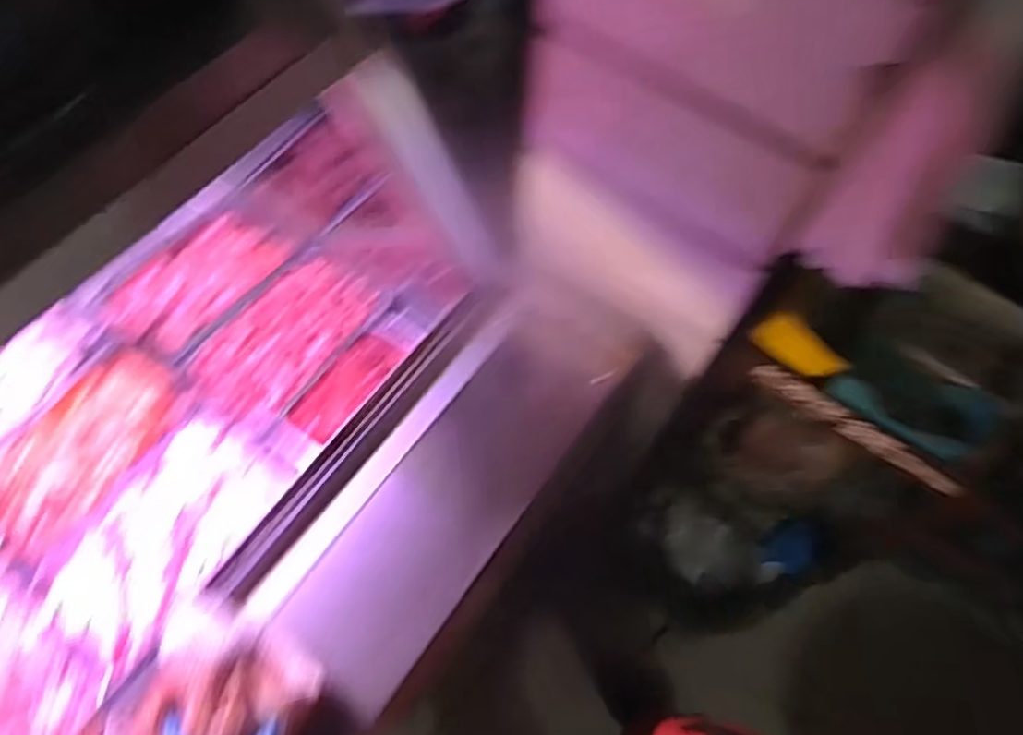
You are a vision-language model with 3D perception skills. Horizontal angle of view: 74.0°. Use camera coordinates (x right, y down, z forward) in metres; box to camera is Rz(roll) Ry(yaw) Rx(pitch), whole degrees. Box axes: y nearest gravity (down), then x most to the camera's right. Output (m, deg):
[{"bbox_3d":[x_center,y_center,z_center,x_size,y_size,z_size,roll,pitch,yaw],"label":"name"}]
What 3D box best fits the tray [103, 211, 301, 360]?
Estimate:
[{"bbox_3d":[-0.543,-0.152,1.181,0.194,0.035,0.293,36,67,14],"label":"tray"}]

